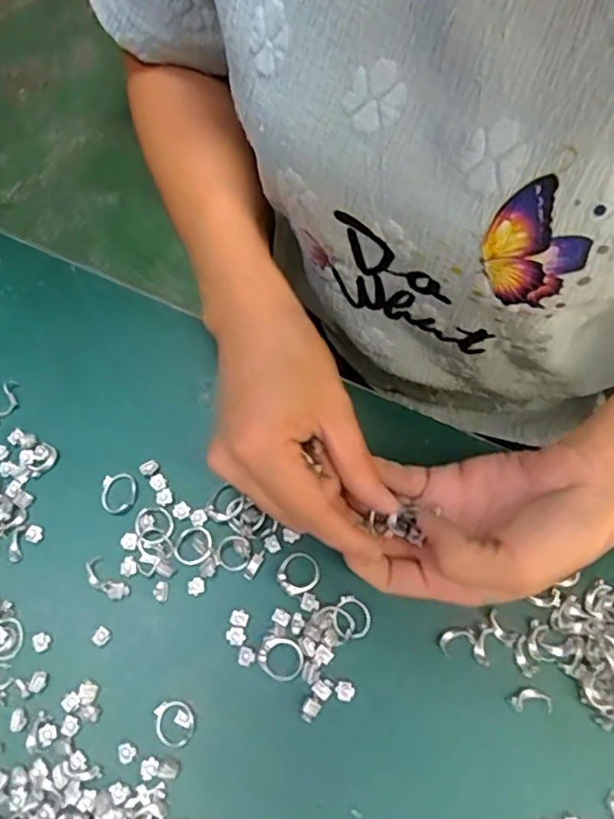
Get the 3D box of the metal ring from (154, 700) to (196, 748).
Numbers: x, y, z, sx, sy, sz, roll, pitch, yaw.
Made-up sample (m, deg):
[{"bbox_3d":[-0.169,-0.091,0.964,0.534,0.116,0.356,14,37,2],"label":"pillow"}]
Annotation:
[{"bbox_3d":[-0.067,0.160,0.306,0.020,0.004,0.021,-1,70,2],"label":"metal ring"}]

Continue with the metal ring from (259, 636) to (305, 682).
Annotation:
[{"bbox_3d":[-0.014,0.130,0.313,0.023,0.004,0.020,31,75,12],"label":"metal ring"}]

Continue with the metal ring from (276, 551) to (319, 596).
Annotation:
[{"bbox_3d":[-0.004,0.089,0.327,0.022,0.004,0.021,-1,70,2],"label":"metal ring"}]

